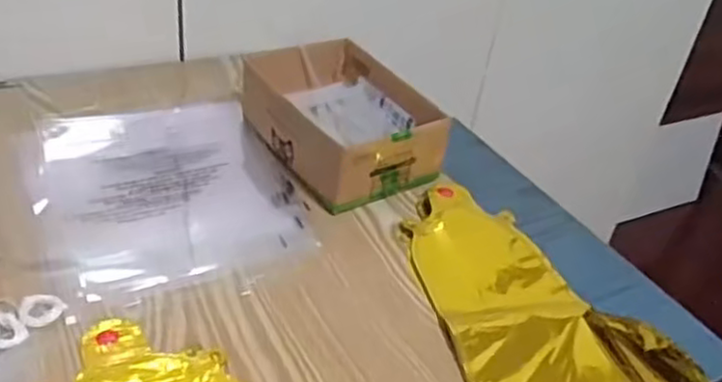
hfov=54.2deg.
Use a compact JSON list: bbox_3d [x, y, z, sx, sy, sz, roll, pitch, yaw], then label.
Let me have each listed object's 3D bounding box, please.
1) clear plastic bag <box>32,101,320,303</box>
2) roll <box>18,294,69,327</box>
[{"bbox_3d":[-0.171,-0.007,0.620,0.207,0.018,0.256,-12,42,-23],"label":"clear plastic bag"},{"bbox_3d":[-0.217,0.080,0.481,0.029,0.005,0.024,-17,44,-28],"label":"roll"}]

